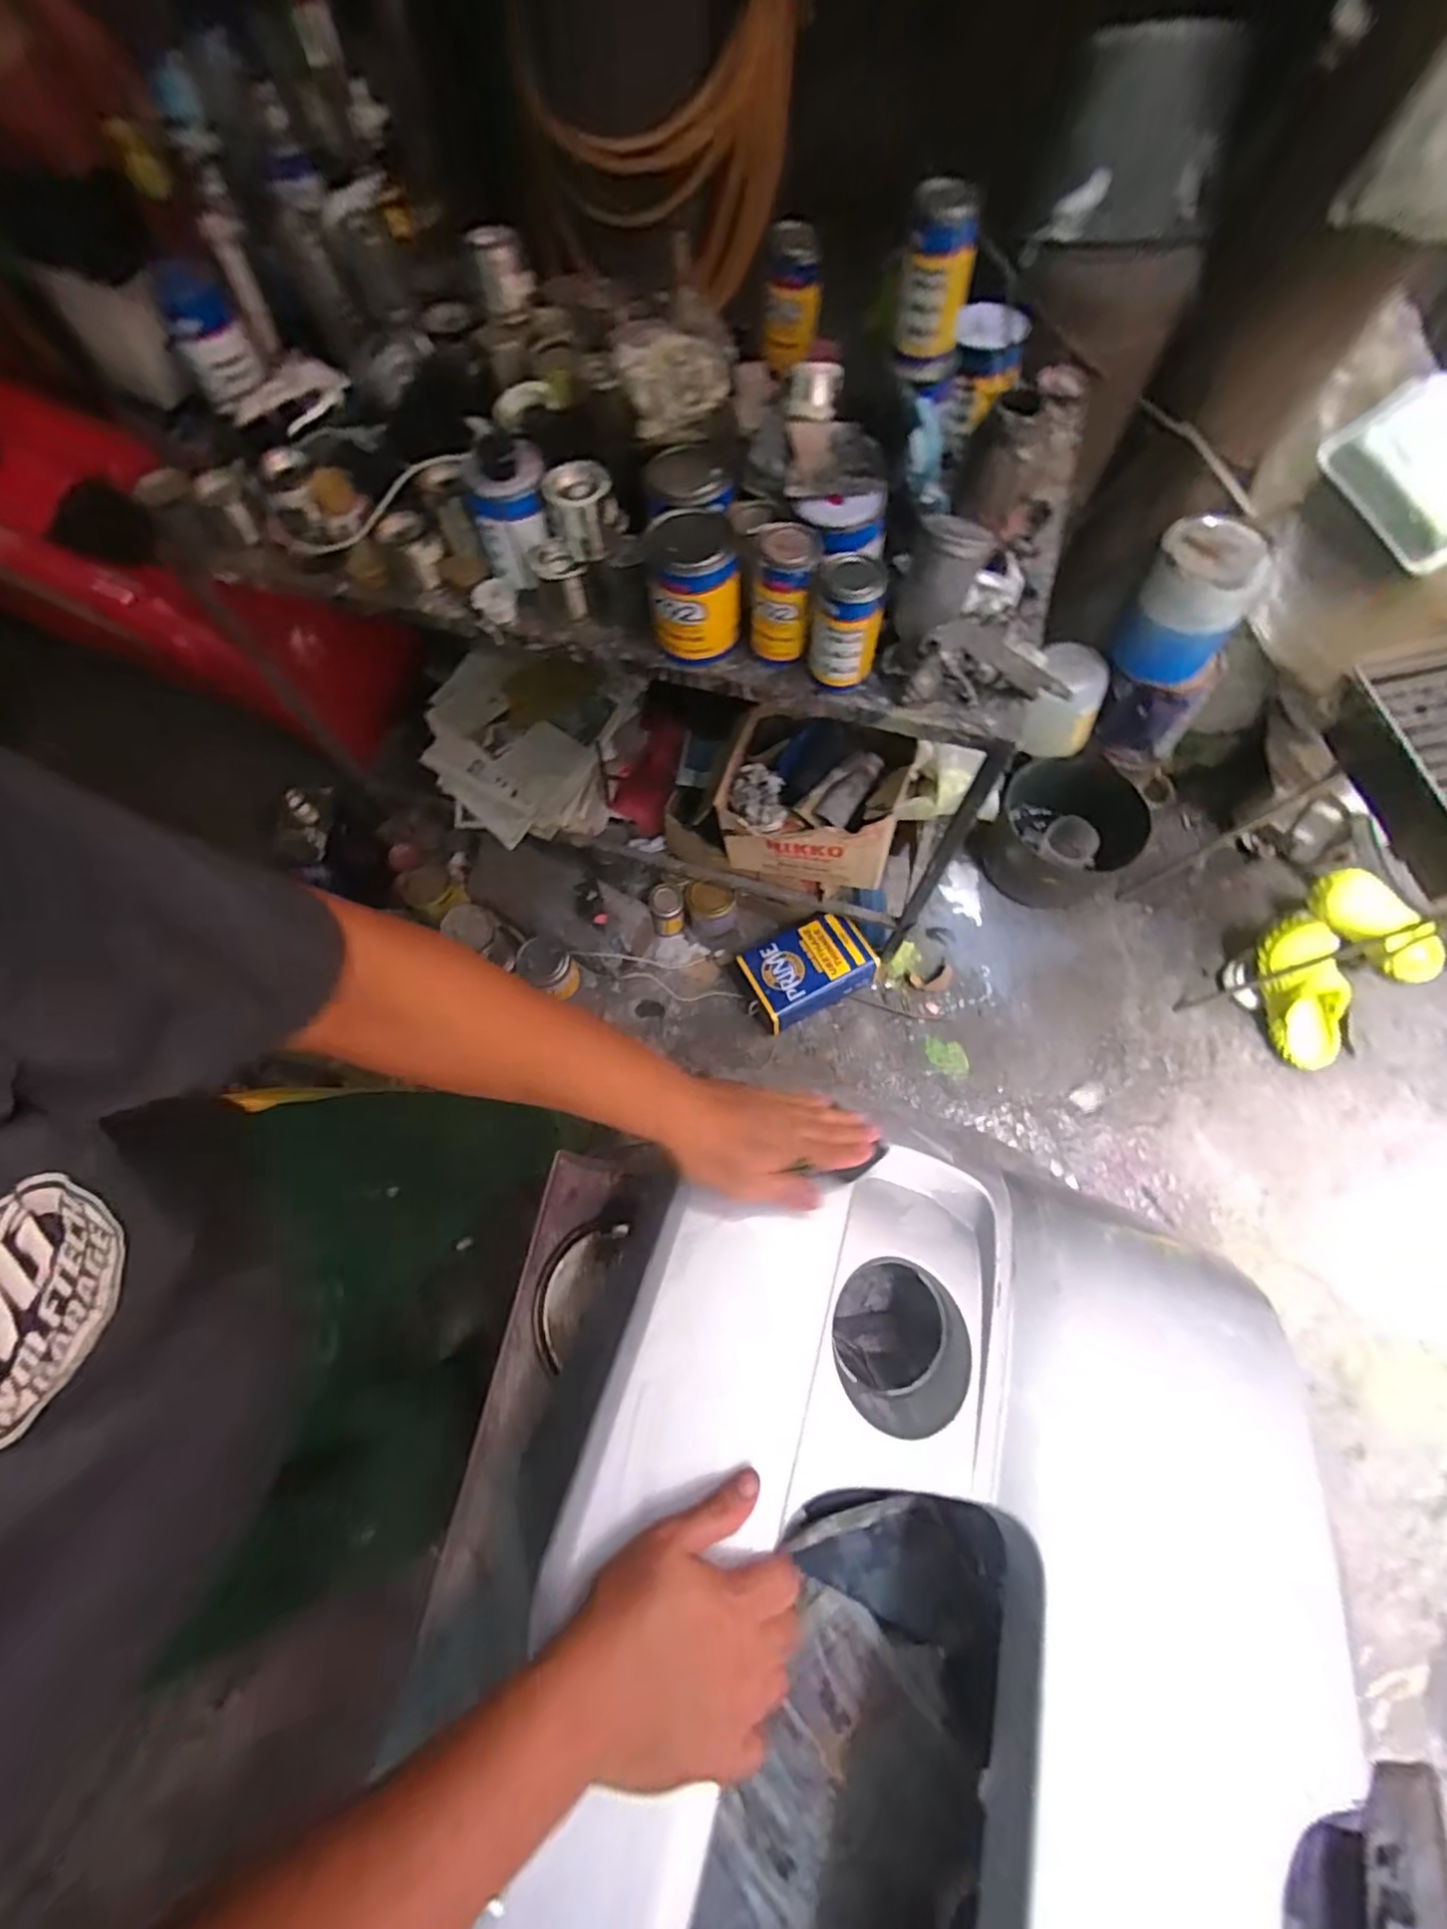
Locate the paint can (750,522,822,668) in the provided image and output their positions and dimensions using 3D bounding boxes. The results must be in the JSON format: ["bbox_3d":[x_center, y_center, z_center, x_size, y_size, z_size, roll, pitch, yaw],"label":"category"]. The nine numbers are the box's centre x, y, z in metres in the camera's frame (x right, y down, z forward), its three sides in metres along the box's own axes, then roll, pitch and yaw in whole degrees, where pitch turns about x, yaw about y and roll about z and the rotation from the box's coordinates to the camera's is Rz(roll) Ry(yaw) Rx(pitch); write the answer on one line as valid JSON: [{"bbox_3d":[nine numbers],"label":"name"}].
[{"bbox_3d":[0.069,-0.425,0.776,0.068,0.137,0.064,0,70,0],"label":"paint can"}]

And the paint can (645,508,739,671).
[{"bbox_3d":[-0.036,-0.442,0.793,0.105,0.125,0.101,0,70,0],"label":"paint can"}]

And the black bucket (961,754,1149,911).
[{"bbox_3d":[0.712,-0.276,1.427,0.287,0.251,0.270,-1,68,3],"label":"black bucket"}]

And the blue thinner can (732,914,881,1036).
[{"bbox_3d":[0.172,0.010,1.400,0.257,0.119,0.173,-26,69,-7],"label":"blue thinner can"}]

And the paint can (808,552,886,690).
[{"bbox_3d":[0.137,-0.386,0.766,0.071,0.133,0.075,-1,68,3],"label":"paint can"}]

